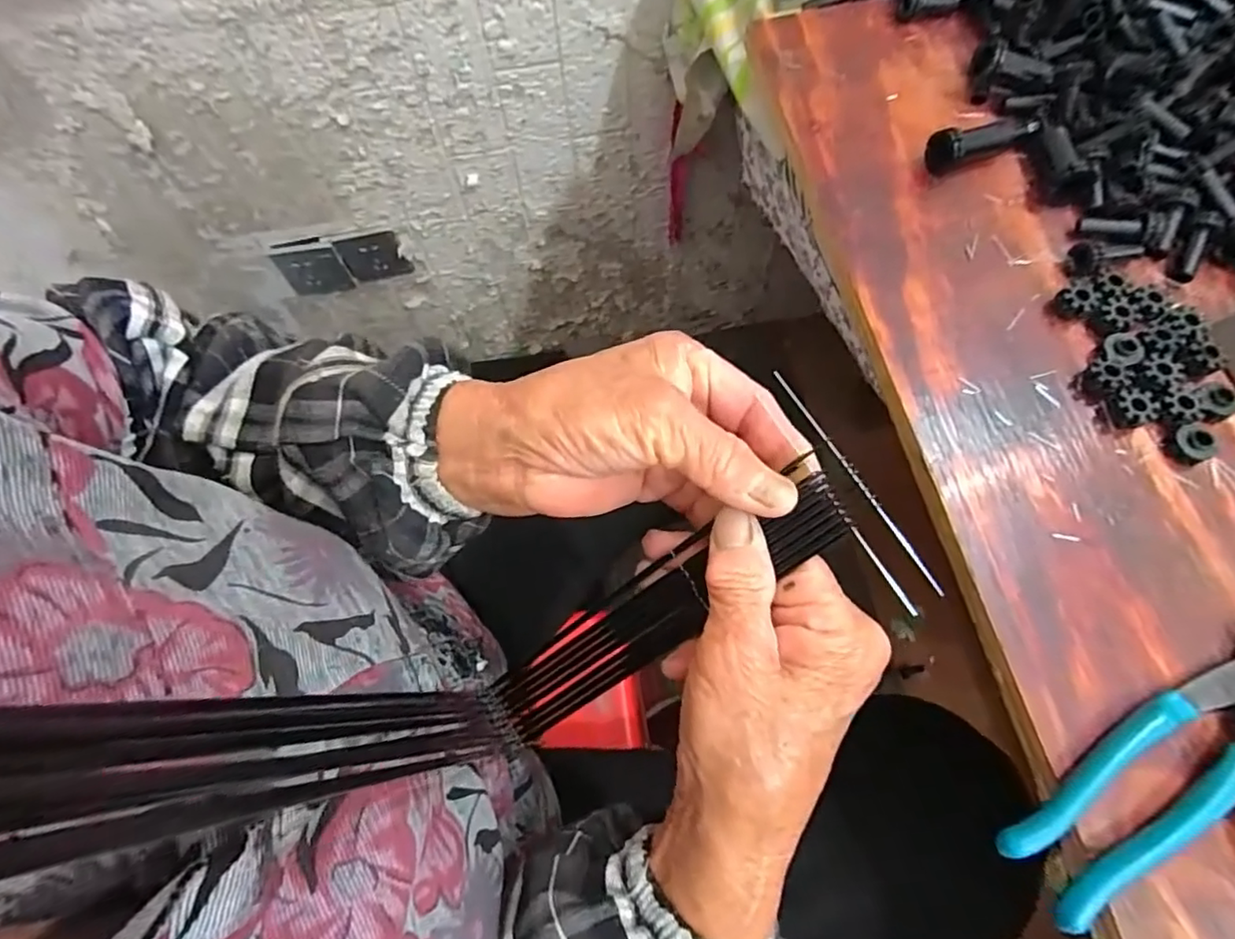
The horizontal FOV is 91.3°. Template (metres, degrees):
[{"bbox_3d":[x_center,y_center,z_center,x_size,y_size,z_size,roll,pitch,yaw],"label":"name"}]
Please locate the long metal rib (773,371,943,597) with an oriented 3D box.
[{"bbox_3d":[0.083,0.001,0.215,0.004,0.004,0.093,-27,70,-10],"label":"long metal rib"}]

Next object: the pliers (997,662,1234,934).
[{"bbox_3d":[0.229,0.117,0.244,0.163,0.015,0.038,-30,71,-12],"label":"pliers"}]

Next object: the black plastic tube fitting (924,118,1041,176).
[{"bbox_3d":[0.218,-0.197,0.359,0.069,0.022,0.019,-20,69,-8],"label":"black plastic tube fitting"}]

